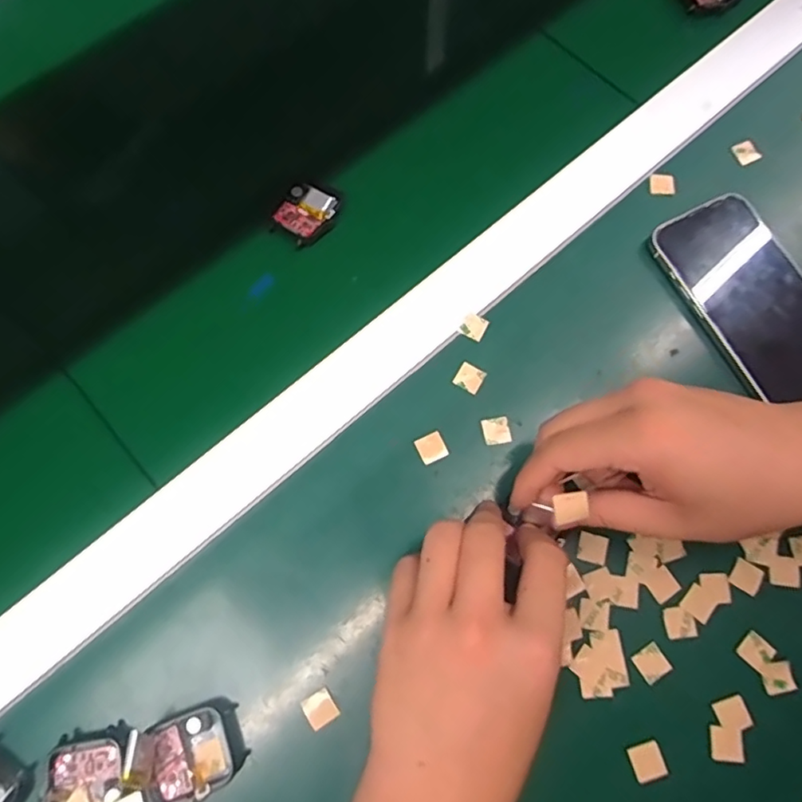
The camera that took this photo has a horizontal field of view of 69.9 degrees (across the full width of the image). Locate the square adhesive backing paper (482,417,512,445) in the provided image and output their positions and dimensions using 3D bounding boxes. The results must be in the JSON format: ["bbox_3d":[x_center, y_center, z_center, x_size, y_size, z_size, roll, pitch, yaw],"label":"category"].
[{"bbox_3d":[0.056,0.017,0.334,0.015,0.004,0.016,-8,73,-4],"label":"square adhesive backing paper"}]

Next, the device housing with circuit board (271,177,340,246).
[{"bbox_3d":[-0.060,-0.125,0.375,0.038,0.007,0.045,34,75,9],"label":"device housing with circuit board"}]

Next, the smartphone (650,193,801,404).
[{"bbox_3d":[0.222,-0.061,0.354,0.073,0.010,0.141,-26,75,-9],"label":"smartphone"}]

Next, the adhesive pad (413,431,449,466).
[{"bbox_3d":[0.018,0.027,0.330,0.016,0.004,0.016,-25,75,-9],"label":"adhesive pad"}]

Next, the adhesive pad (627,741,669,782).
[{"bbox_3d":[0.124,0.181,0.288,0.016,0.004,0.016,-17,74,-6],"label":"adhesive pad"}]

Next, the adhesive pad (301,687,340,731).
[{"bbox_3d":[-0.041,0.156,0.291,0.015,0.004,0.015,-32,76,-10],"label":"adhesive pad"}]

